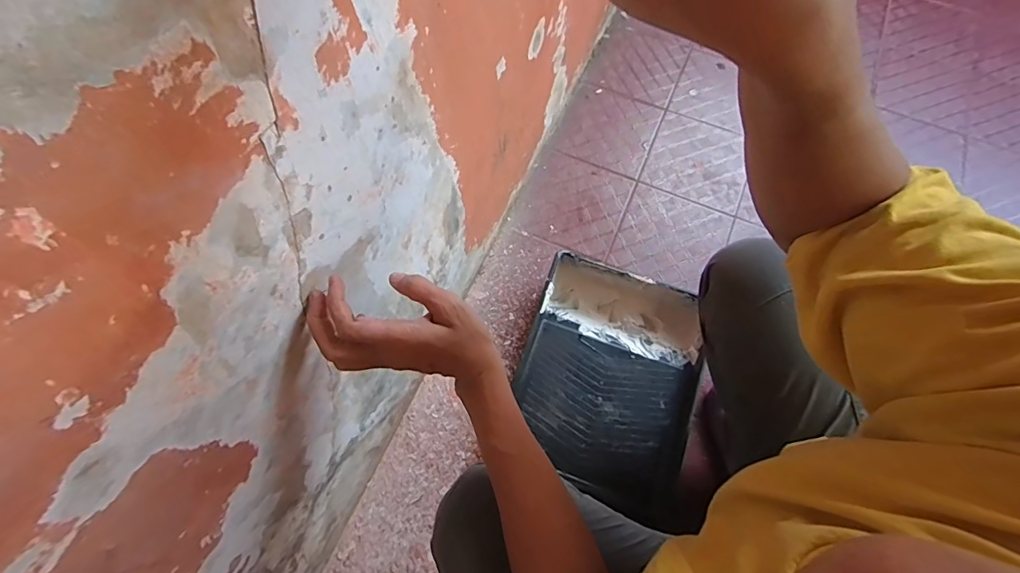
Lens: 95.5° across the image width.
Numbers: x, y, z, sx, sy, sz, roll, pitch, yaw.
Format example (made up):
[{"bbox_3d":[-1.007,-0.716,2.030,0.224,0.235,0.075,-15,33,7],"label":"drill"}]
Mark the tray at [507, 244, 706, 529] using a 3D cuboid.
[{"bbox_3d":[0.156,0.152,0.753,0.291,0.073,0.357,22,70,7],"label":"tray"}]

